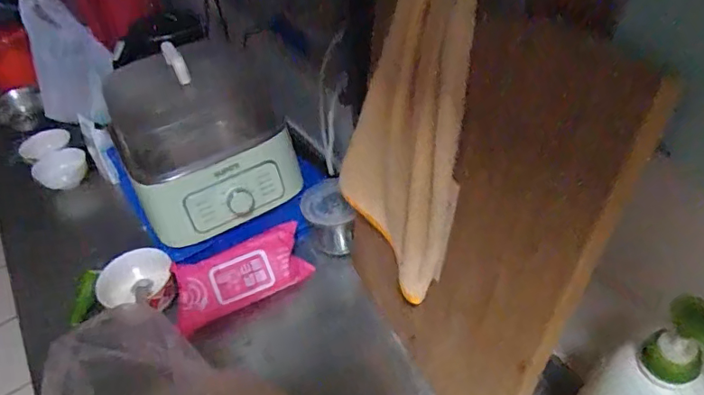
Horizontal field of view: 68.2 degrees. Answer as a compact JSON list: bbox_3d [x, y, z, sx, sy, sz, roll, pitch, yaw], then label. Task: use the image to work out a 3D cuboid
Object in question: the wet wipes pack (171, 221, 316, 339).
[{"bbox_3d":[-0.158,0.112,0.753,0.209,0.094,0.055,-27,8,-34],"label":"wet wipes pack"}]

